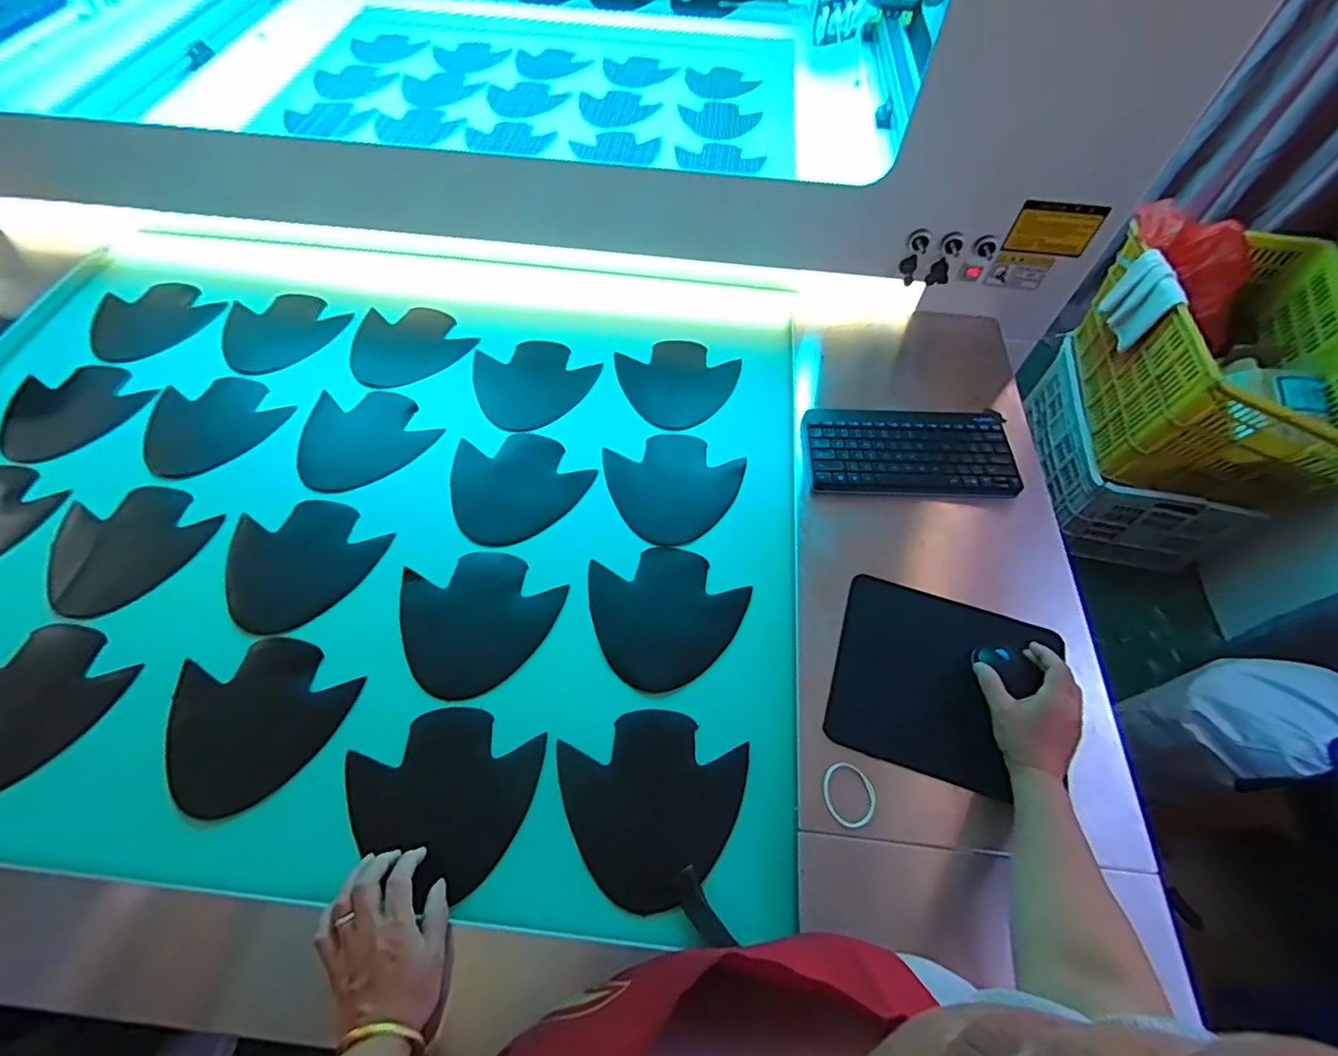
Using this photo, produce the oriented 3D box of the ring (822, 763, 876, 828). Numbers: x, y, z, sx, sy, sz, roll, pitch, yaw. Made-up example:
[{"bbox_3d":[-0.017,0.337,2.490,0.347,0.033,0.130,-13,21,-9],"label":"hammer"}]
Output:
[{"bbox_3d":[0.183,0.269,0.583,0.051,0.005,0.060,-14,62,-8],"label":"ring"}]

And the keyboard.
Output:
[{"bbox_3d":[0.337,-0.113,0.817,0.290,0.018,0.157,-1,59,-2],"label":"keyboard"}]

